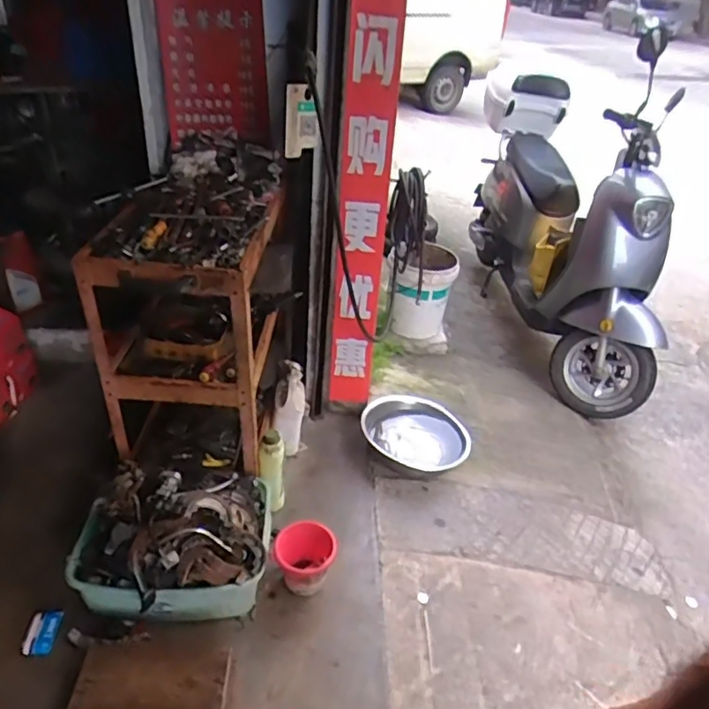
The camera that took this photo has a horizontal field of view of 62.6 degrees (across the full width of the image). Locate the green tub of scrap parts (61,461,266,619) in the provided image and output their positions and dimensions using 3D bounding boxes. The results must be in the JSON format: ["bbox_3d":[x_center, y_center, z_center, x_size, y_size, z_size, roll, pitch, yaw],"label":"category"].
[{"bbox_3d":[-0.426,0.422,1.402,0.430,0.276,0.364,3,34,-1],"label":"green tub of scrap parts"}]

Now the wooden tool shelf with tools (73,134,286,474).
[{"bbox_3d":[-0.432,-0.147,1.606,0.418,0.626,0.678,2,34,-2],"label":"wooden tool shelf with tools"}]

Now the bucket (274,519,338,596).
[{"bbox_3d":[-0.125,0.516,1.442,0.144,0.142,0.142,2,34,-2],"label":"bucket"}]

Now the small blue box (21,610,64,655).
[{"bbox_3d":[-0.721,0.640,1.345,0.072,0.020,0.106,2,33,-9],"label":"small blue box"}]

